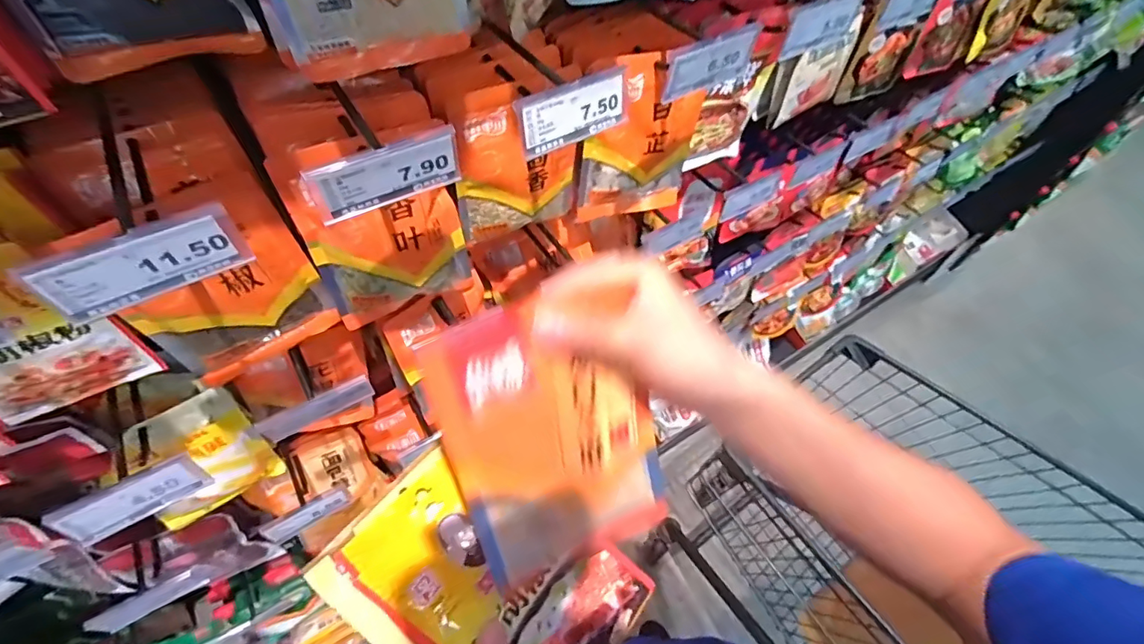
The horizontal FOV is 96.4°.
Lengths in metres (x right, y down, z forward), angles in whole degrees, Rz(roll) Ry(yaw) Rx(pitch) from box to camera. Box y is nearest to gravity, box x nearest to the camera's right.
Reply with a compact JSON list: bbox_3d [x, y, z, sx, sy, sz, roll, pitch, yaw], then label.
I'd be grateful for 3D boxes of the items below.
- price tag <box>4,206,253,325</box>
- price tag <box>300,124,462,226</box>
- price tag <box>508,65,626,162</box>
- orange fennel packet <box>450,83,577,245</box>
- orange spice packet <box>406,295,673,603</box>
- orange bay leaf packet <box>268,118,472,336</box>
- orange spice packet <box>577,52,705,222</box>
[{"bbox_3d":[-0.248,-0.033,0.299,0.101,0.046,0.008,-27,53,-20],"label":"price tag"},{"bbox_3d":[-0.125,-0.099,0.349,0.100,0.044,0.005,-25,61,-19],"label":"price tag"},{"bbox_3d":[0.002,-0.160,0.392,0.095,0.048,0.004,-29,51,-17],"label":"price tag"},{"bbox_3d":[-0.050,-0.157,0.518,0.132,0.168,0.022,-23,61,-18],"label":"orange fennel packet"},{"bbox_3d":[-0.009,0.073,0.314,0.124,0.186,0.023,-21,21,-20],"label":"orange spice packet"},{"bbox_3d":[-0.163,-0.074,0.458,0.131,0.184,0.033,-22,61,-18],"label":"orange bay leaf packet"},{"bbox_3d":[0.077,-0.196,0.562,0.134,0.185,0.018,-15,59,-14],"label":"orange spice packet"}]

